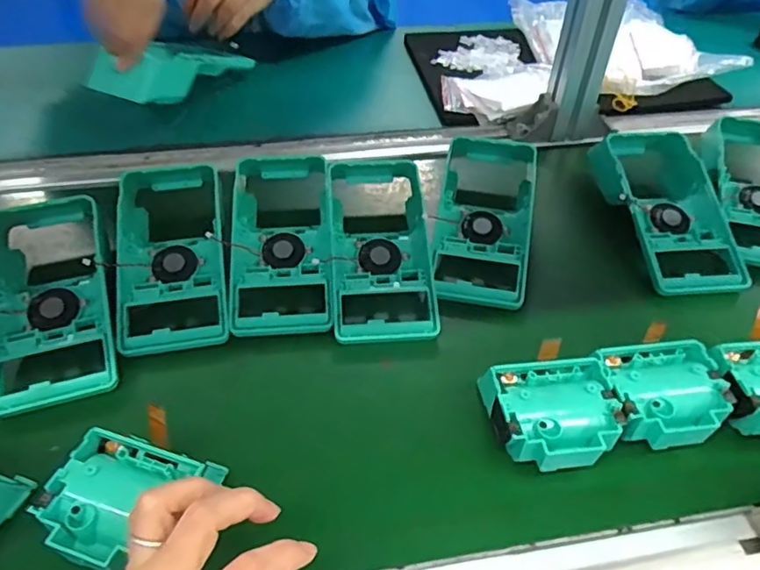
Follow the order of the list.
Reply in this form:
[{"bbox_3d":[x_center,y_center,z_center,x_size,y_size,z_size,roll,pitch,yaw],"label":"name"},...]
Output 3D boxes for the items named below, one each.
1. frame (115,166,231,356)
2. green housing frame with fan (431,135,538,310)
[{"bbox_3d":[-0.171,-0.029,0.483,0.090,0.056,0.188,-10,46,-9],"label":"frame"},{"bbox_3d":[0.093,-0.062,0.514,0.095,0.049,0.190,9,48,10],"label":"green housing frame with fan"}]

